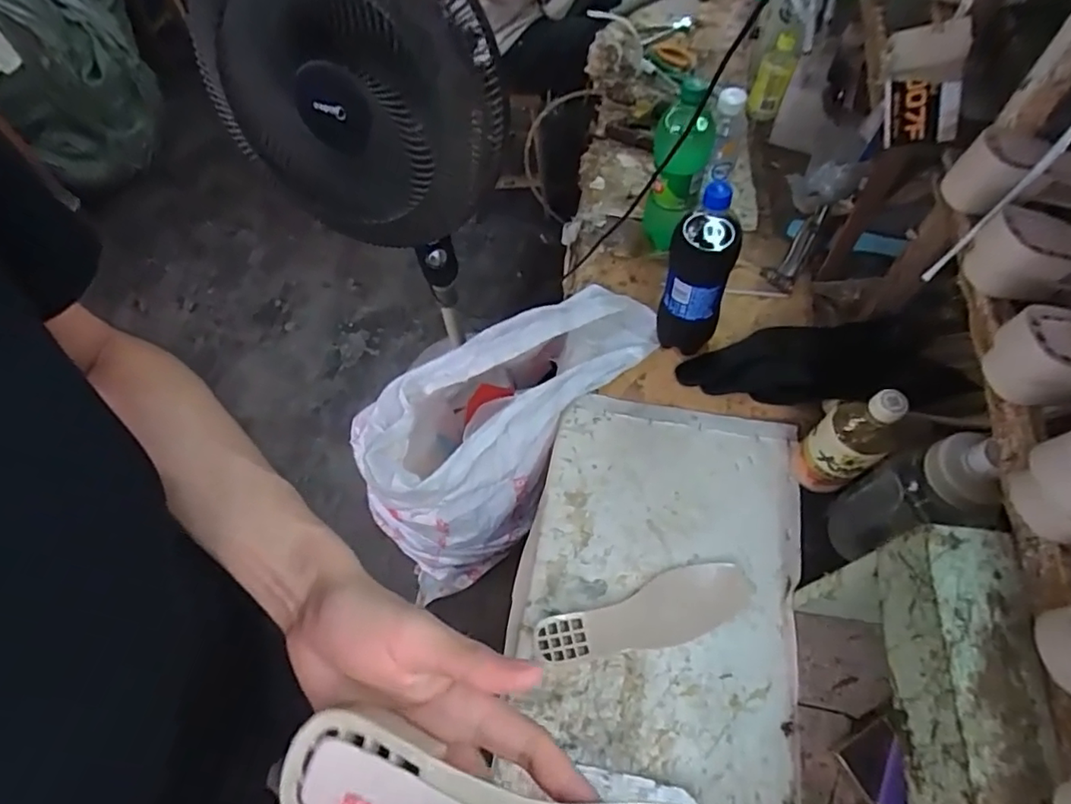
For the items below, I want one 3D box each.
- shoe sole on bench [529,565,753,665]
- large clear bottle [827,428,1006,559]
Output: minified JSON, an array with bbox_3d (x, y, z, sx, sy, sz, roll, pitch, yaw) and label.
[{"bbox_3d":[0.120,0.238,0.650,0.243,0.022,0.071,-17,60,-5],"label":"shoe sole on bench"},{"bbox_3d":[0.373,0.104,0.610,0.070,0.264,0.069,17,62,12],"label":"large clear bottle"}]

